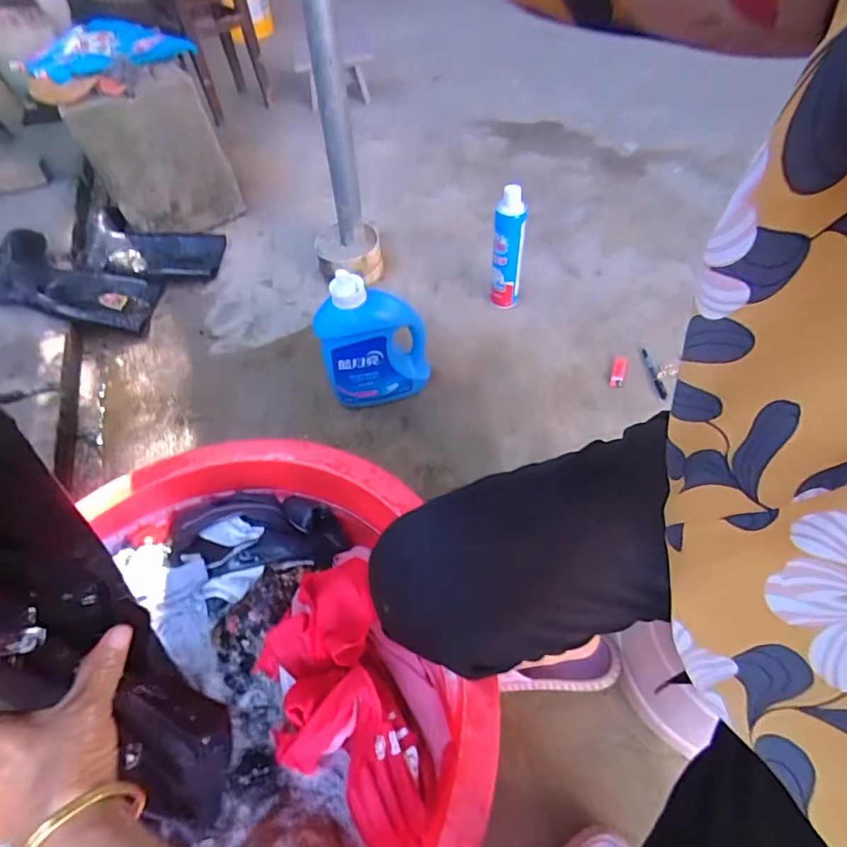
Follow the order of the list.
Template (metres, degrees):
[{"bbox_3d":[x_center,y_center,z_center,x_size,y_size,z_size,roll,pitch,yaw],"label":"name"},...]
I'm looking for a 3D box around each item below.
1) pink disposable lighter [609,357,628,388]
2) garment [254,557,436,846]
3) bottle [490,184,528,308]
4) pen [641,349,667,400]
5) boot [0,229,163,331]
[{"bbox_3d":[0.420,-0.111,1.099,0.028,0.017,0.079,16,52,14],"label":"pink disposable lighter"},{"bbox_3d":[-0.098,0.331,0.603,0.159,0.102,0.306,-20,69,-15],"label":"garment"},{"bbox_3d":[0.192,-0.381,1.148,0.075,0.268,0.063,20,56,16],"label":"bottle"},{"bbox_3d":[0.490,-0.107,1.091,0.017,0.013,0.136,-5,50,-3],"label":"pen"},{"bbox_3d":[-0.905,-0.356,1.334,0.380,0.091,0.202,15,49,-13],"label":"boot"}]

